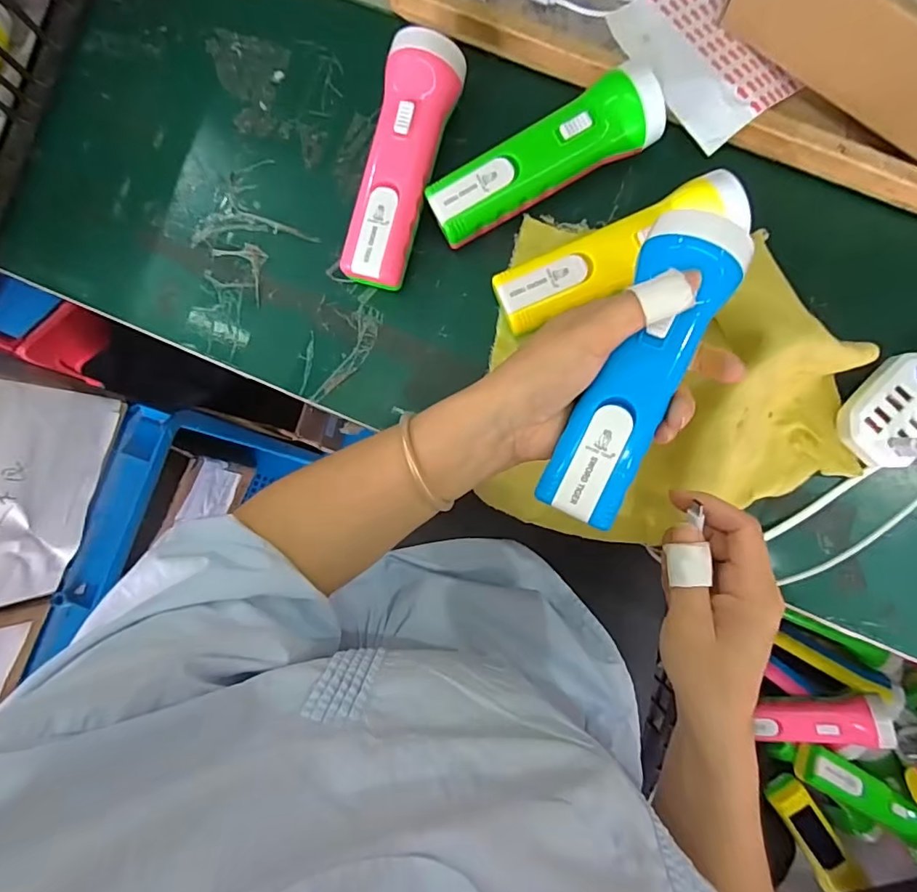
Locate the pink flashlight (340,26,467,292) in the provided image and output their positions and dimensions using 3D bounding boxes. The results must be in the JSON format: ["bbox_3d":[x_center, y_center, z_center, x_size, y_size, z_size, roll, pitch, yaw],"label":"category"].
[{"bbox_3d":[-0.038,-0.193,0.365,0.050,0.042,0.169,14,87,3],"label":"pink flashlight"}]

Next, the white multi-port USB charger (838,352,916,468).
[{"bbox_3d":[0.286,-0.023,0.344,0.051,0.025,0.077,43,91,5],"label":"white multi-port USB charger"}]

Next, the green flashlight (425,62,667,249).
[{"bbox_3d":[0.056,-0.194,0.355,0.160,0.048,0.047,-26,86,1],"label":"green flashlight"}]

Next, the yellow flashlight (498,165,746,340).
[{"bbox_3d":[0.102,-0.124,0.346,0.158,0.052,0.048,-22,84,-1],"label":"yellow flashlight"}]

